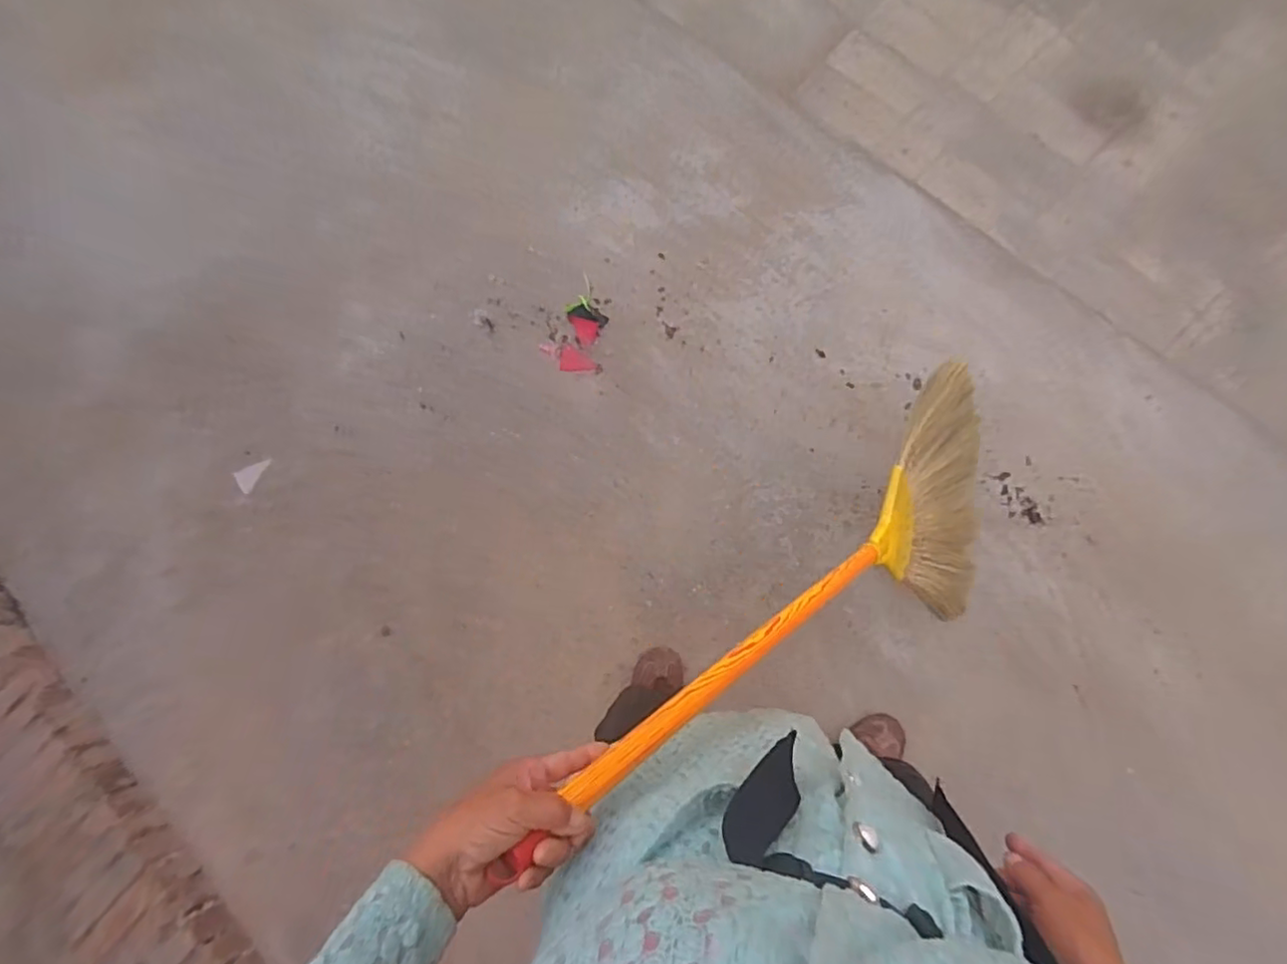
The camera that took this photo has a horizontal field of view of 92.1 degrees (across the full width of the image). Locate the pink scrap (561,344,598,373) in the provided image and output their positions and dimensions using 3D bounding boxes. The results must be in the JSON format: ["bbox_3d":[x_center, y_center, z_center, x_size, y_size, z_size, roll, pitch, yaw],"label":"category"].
[{"bbox_3d":[-0.134,-0.254,1.279,0.075,0.004,0.057,1,83,5],"label":"pink scrap"}]

